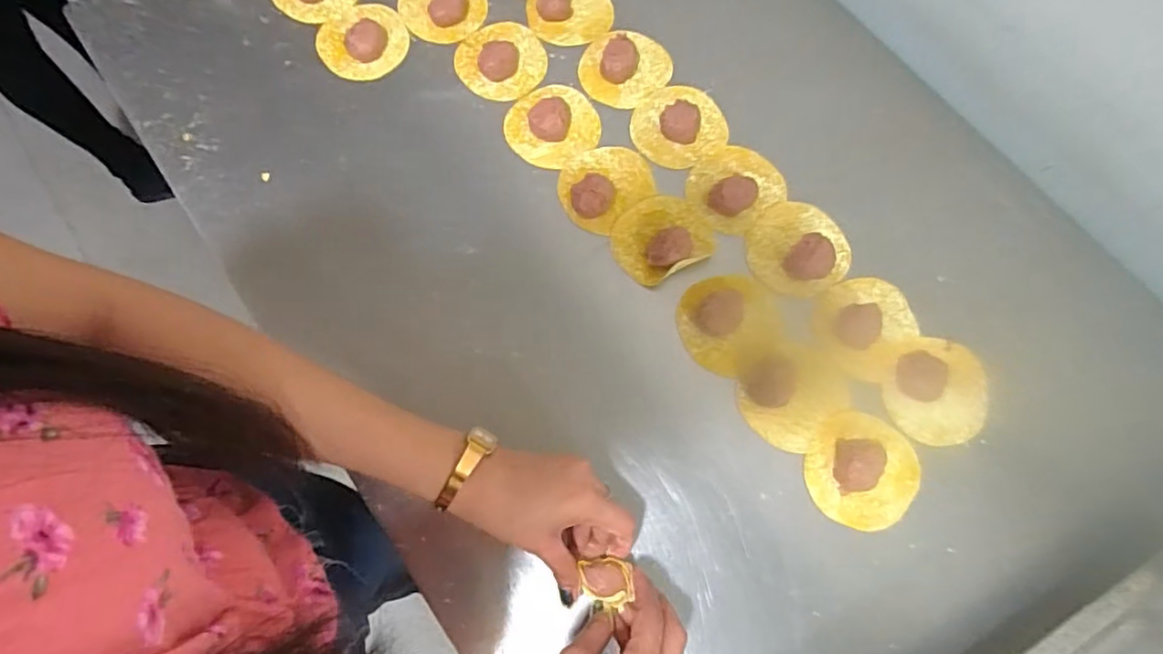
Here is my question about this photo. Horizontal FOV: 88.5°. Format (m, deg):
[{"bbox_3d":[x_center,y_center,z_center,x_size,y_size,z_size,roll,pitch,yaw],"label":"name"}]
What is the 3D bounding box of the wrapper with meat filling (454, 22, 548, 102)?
[{"bbox_3d":[-0.074,-0.252,0.548,0.081,0.021,0.079,0,75,1],"label":"wrapper with meat filling"}]

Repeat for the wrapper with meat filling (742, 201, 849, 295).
[{"bbox_3d":[0.181,-0.066,0.494,0.080,0.018,0.081,0,75,1],"label":"wrapper with meat filling"}]

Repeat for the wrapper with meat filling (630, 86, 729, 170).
[{"bbox_3d":[0.088,-0.181,0.529,0.083,0.013,0.078,0,75,1],"label":"wrapper with meat filling"}]

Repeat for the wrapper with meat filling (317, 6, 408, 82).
[{"bbox_3d":[-0.204,-0.267,0.555,0.082,0.012,0.078,0,75,1],"label":"wrapper with meat filling"}]

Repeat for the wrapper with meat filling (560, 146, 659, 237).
[{"bbox_3d":[0.020,-0.125,0.507,0.084,0.025,0.066,-43,79,-10],"label":"wrapper with meat filling"}]

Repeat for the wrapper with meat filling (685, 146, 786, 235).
[{"bbox_3d":[0.134,-0.125,0.510,0.079,0.024,0.070,-39,78,-9],"label":"wrapper with meat filling"}]

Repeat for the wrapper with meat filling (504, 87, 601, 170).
[{"bbox_3d":[-0.024,-0.183,0.528,0.077,0.020,0.080,0,75,1],"label":"wrapper with meat filling"}]

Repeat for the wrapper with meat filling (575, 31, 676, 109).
[{"bbox_3d":[0.042,-0.243,0.548,0.072,0.024,0.083,44,80,11],"label":"wrapper with meat filling"}]

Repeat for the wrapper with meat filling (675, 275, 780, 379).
[{"bbox_3d":[0.118,-0.005,0.476,0.079,0.016,0.075,0,75,1],"label":"wrapper with meat filling"}]

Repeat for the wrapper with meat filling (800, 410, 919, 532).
[{"bbox_3d":[0.211,0.106,0.441,0.078,0.017,0.082,0,75,1],"label":"wrapper with meat filling"}]

